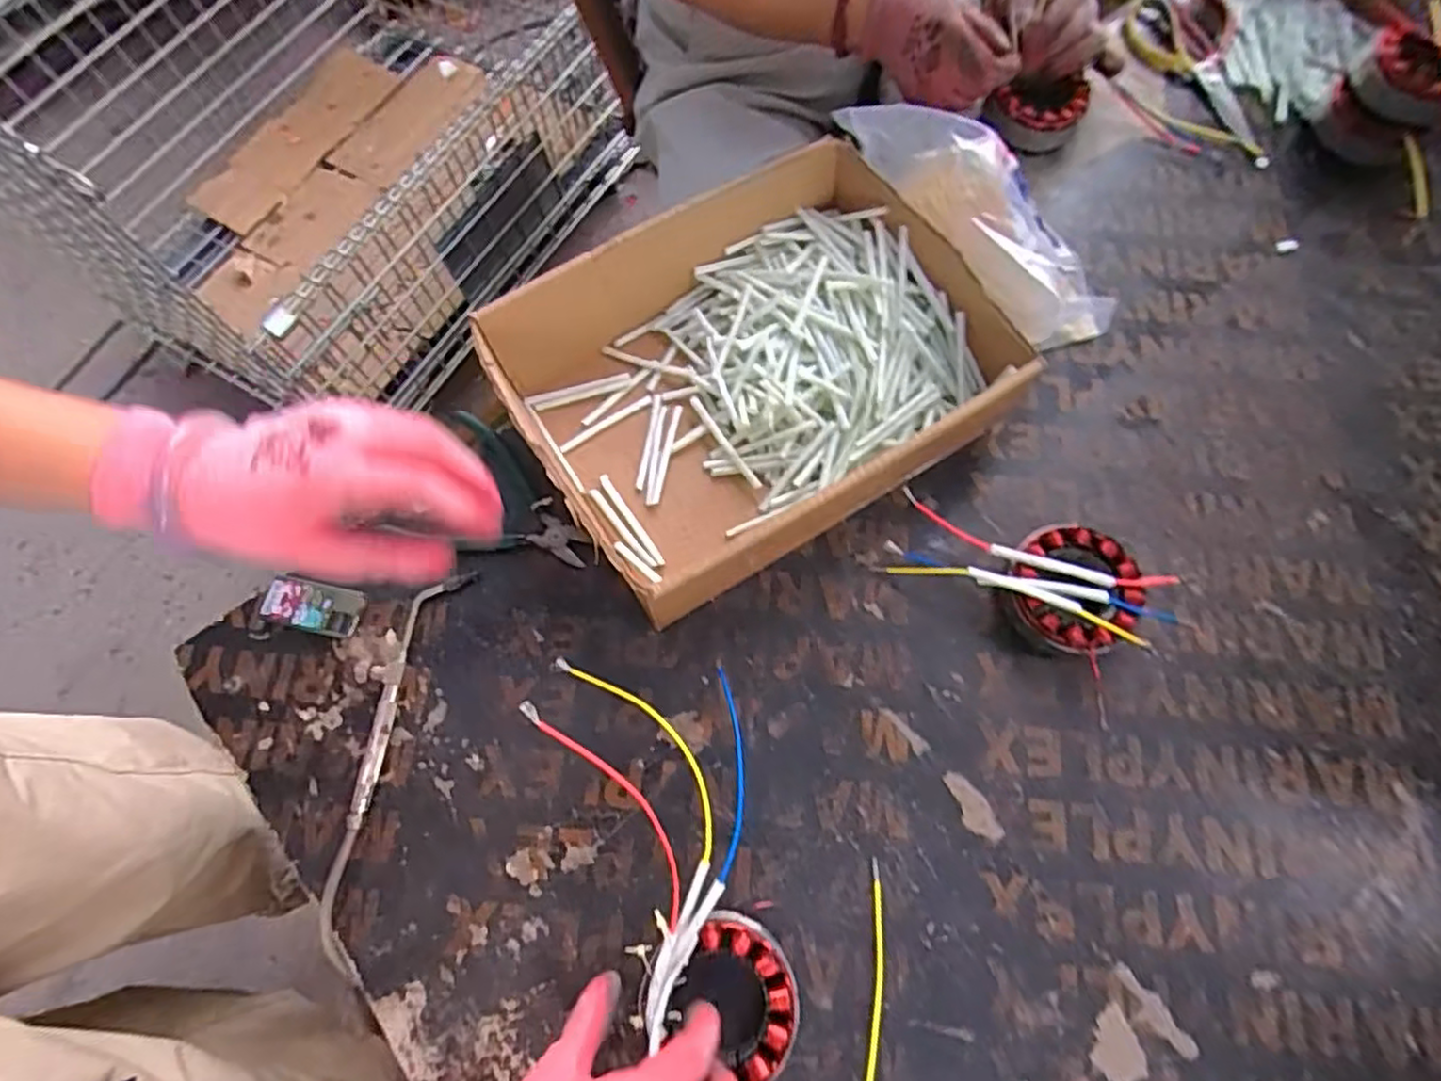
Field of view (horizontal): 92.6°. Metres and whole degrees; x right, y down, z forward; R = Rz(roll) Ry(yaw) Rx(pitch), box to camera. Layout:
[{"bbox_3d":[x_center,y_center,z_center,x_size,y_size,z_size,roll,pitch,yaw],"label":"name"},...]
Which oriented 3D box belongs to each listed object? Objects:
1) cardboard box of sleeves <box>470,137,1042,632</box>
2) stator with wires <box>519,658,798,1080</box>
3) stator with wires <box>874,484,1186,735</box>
[{"bbox_3d":[0.026,-0.119,0.507,0.321,0.096,0.245,-30,72,-10],"label":"cardboard box of sleeves"},{"bbox_3d":[-0.030,0.190,0.411,0.120,0.059,0.222,-16,58,-4],"label":"stator with wires"},{"bbox_3d":[0.209,0.026,0.480,0.179,0.042,0.096,27,72,11],"label":"stator with wires"}]

